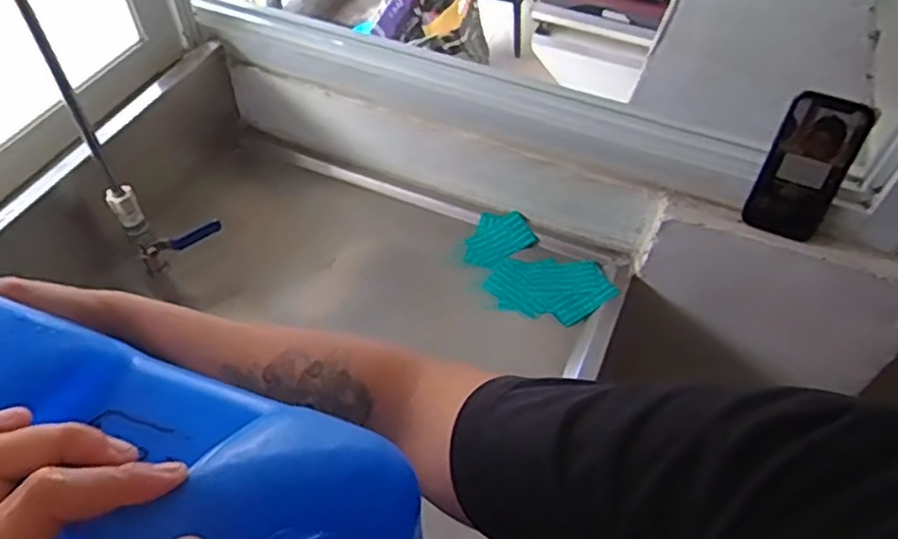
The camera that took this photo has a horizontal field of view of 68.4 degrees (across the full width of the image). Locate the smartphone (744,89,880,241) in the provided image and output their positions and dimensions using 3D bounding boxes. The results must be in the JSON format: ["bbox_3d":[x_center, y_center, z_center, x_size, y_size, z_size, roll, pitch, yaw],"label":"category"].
[{"bbox_3d":[0.368,-0.104,0.682,0.075,0.150,0.011,24,36,21],"label":"smartphone"}]

